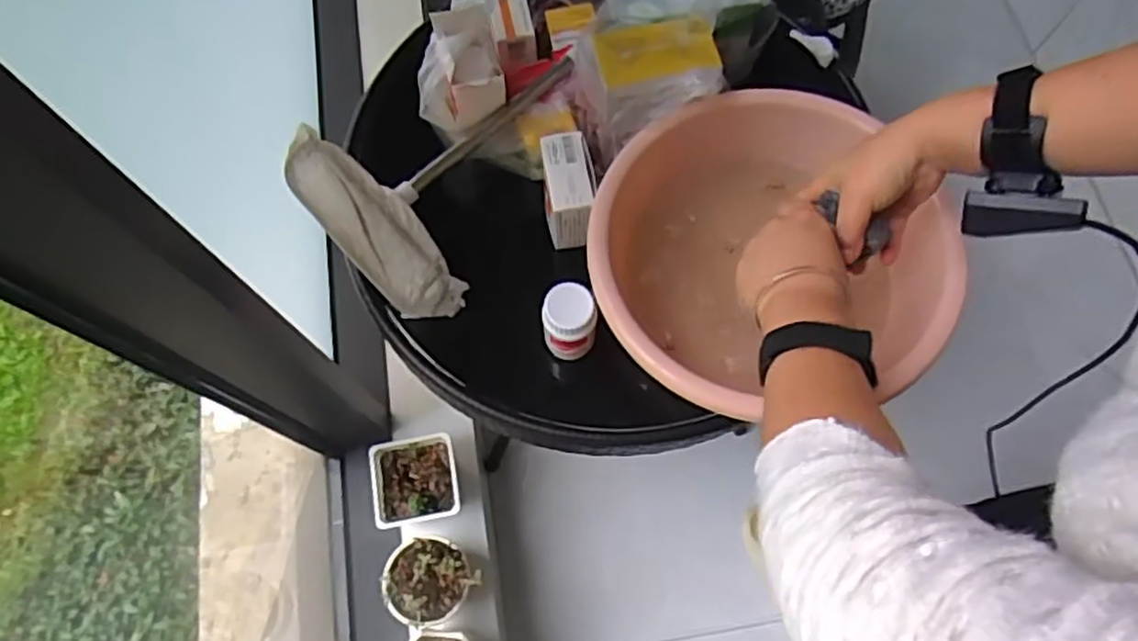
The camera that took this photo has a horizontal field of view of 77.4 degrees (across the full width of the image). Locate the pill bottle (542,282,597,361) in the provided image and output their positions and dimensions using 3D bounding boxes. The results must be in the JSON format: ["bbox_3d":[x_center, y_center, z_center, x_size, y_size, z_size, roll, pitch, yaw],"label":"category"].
[{"bbox_3d":[0.000,0.003,0.619,0.045,0.082,0.048,-3,70,-1],"label":"pill bottle"}]

